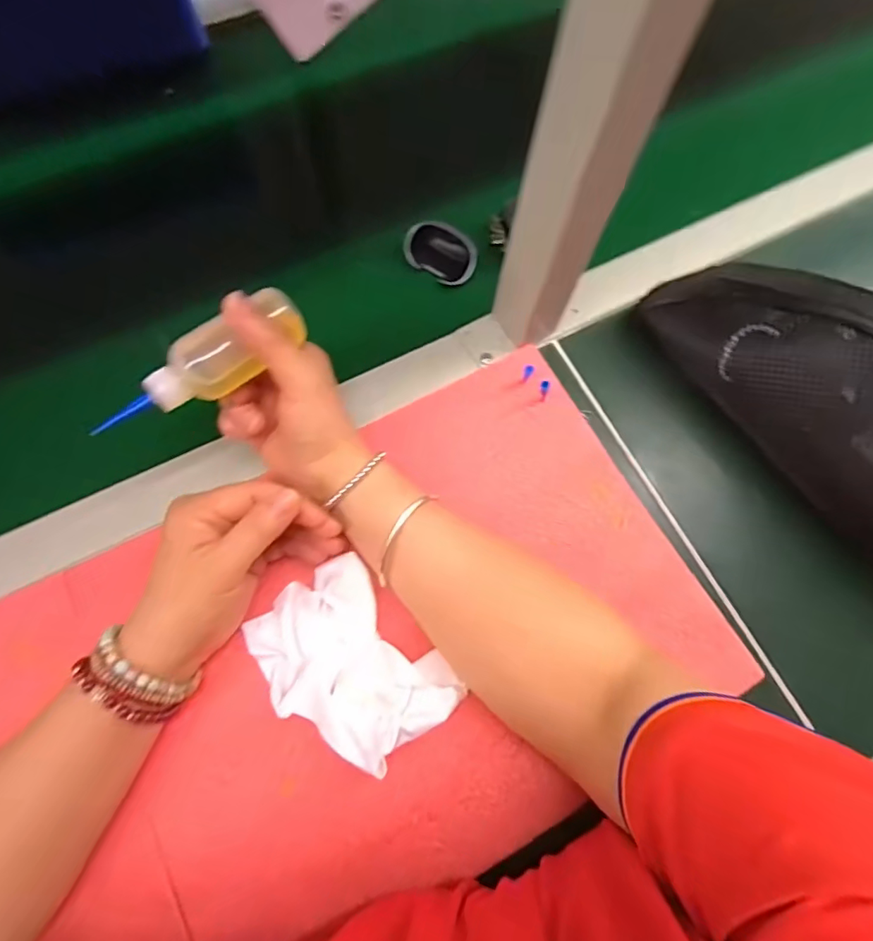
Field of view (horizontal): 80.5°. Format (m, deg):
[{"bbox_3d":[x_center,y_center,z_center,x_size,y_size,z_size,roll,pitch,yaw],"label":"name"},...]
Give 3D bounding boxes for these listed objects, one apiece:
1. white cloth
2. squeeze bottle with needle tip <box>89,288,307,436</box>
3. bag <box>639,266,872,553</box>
[{"bbox_3d":[-0.052,0.115,0.306,0.084,0.020,0.117,-40,78,-13],"label":"white cloth"},{"bbox_3d":[-0.122,-0.059,0.274,0.034,0.025,0.116,44,69,11],"label":"squeeze bottle with needle tip"},{"bbox_3d":[0.297,-0.026,0.353,0.113,0.099,0.340,-37,78,-13],"label":"bag"}]

